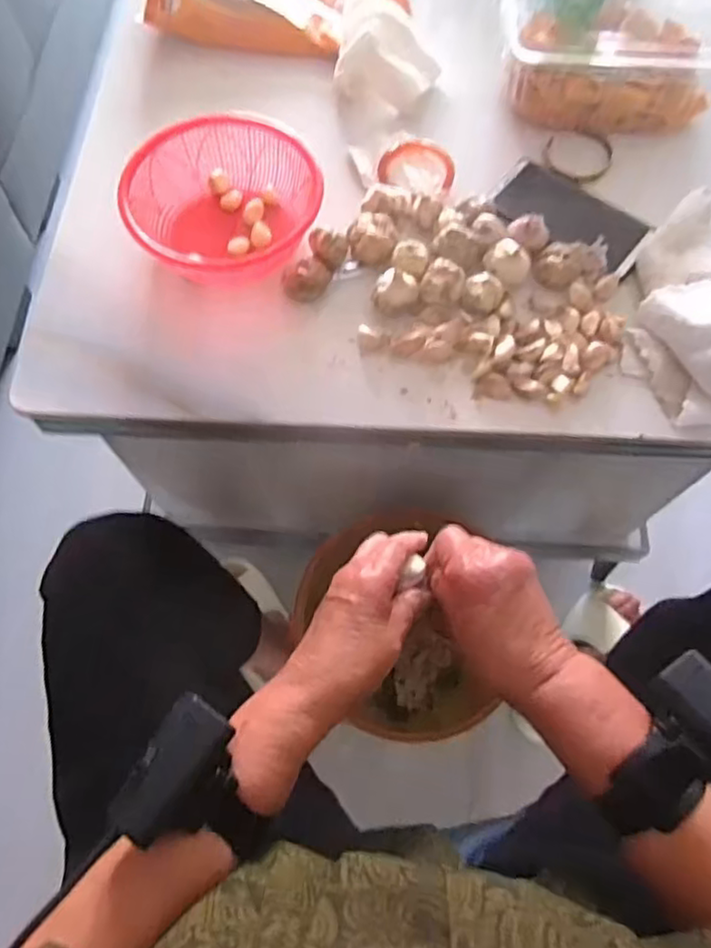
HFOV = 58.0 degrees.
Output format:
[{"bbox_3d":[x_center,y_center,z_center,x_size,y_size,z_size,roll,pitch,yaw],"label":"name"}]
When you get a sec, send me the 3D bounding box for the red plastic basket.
[{"bbox_3d":[-0.118,-0.246,0.591,0.173,0.063,0.165,2,68,0],"label":"red plastic basket"}]

